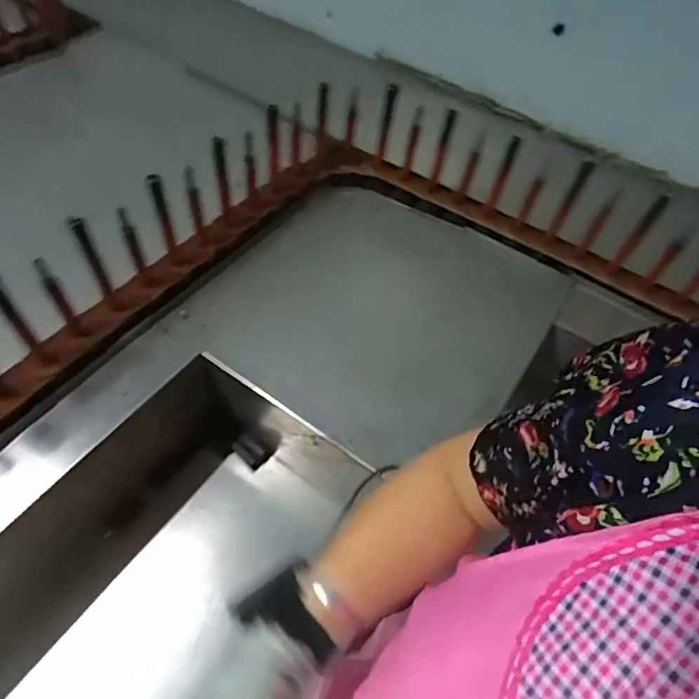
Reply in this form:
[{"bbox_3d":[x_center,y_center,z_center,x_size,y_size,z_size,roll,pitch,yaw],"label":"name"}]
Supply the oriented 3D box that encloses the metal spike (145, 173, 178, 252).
[{"bbox_3d":[-0.235,-0.170,0.646,0.016,0.114,0.017,-16,56,-14],"label":"metal spike"}]

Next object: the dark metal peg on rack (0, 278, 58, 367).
[{"bbox_3d":[-0.344,-0.033,0.529,0.017,0.128,0.012,8,54,4],"label":"dark metal peg on rack"}]

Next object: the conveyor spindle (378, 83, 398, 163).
[{"bbox_3d":[0.059,-0.361,0.819,0.015,0.177,0.016,0,77,-3],"label":"conveyor spindle"}]

